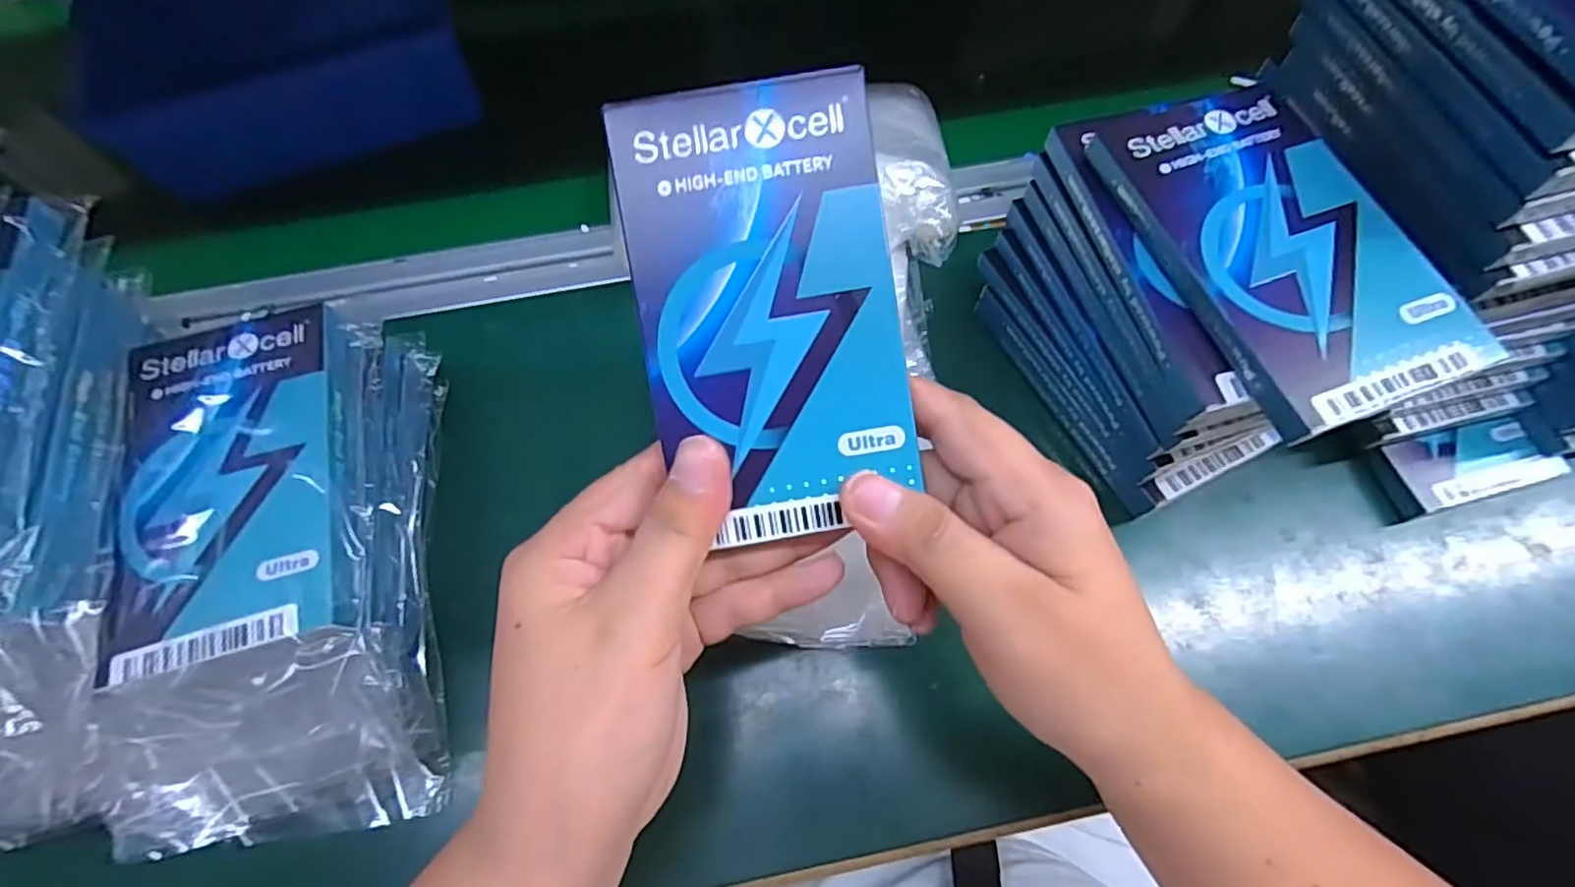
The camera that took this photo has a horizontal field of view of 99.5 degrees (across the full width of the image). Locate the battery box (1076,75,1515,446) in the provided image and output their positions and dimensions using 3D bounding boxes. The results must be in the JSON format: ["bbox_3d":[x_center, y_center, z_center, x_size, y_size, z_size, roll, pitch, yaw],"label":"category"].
[{"bbox_3d":[0.177,-0.073,0.240,0.081,0.015,0.133,-20,67,-7],"label":"battery box"}]

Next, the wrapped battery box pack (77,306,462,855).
[{"bbox_3d":[-0.195,0.045,0.270,0.092,0.084,0.201,-10,66,-3],"label":"wrapped battery box pack"}]

